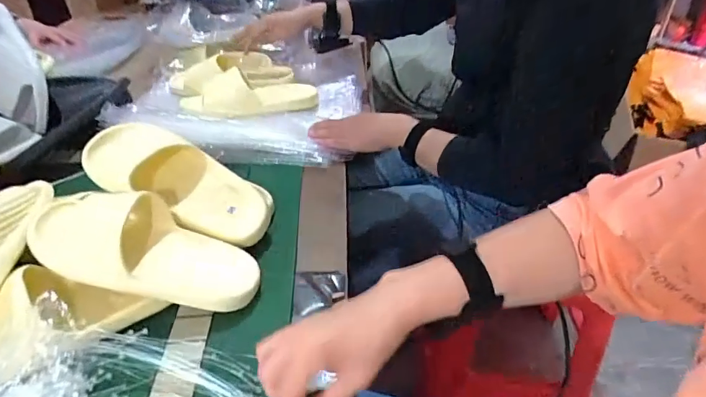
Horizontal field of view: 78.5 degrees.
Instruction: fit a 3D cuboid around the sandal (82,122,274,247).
[{"bbox_3d":[-0.216,-0.024,0.540,0.247,0.066,0.106,26,45,6],"label":"sandal"}]

